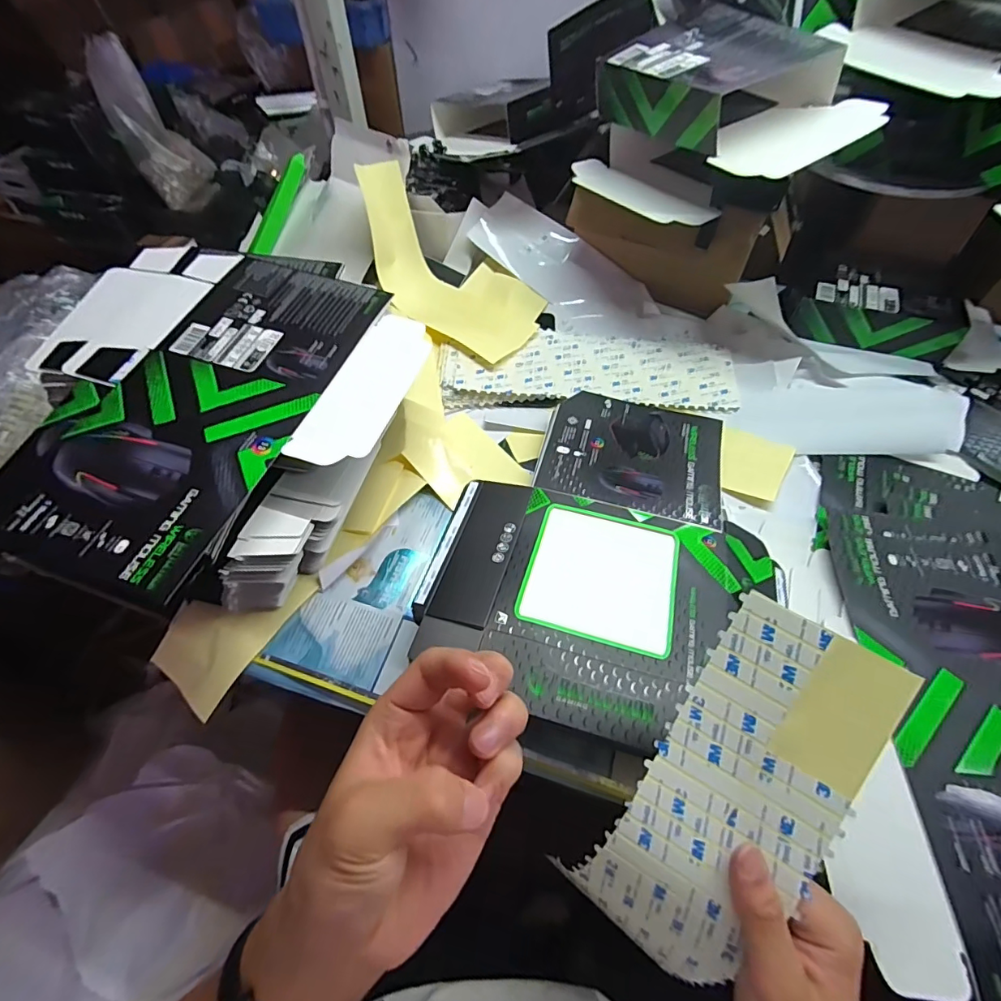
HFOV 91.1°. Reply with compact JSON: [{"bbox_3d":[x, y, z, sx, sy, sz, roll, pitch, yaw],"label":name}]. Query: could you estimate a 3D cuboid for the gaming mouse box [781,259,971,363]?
[{"bbox_3d":[0.498,-0.269,0.661,0.183,0.055,0.147,18,57,12],"label":"gaming mouse box"}]

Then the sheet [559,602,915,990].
[{"bbox_3d":[0.127,0.166,0.276,0.092,0.038,0.215,32,96,20],"label":"sheet"}]

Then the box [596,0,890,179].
[{"bbox_3d":[0.239,-0.425,0.505,0.181,0.068,0.256,-31,61,-19],"label":"box"}]

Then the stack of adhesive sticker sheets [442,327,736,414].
[{"bbox_3d":[0.111,-0.166,0.621,0.361,0.023,0.117,3,56,2],"label":"stack of adhesive sticker sheets"}]

